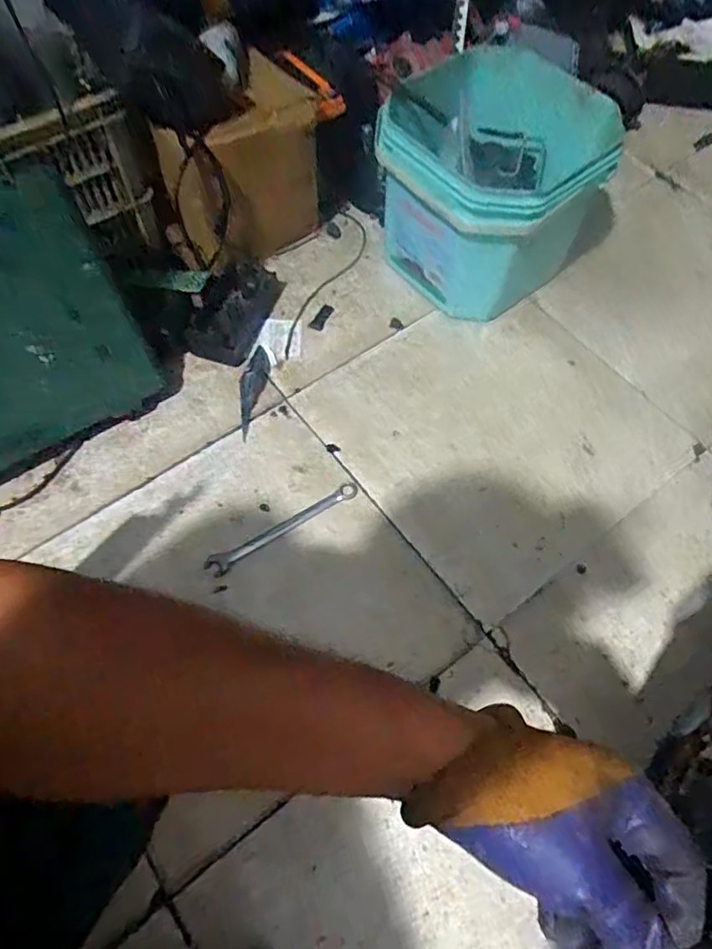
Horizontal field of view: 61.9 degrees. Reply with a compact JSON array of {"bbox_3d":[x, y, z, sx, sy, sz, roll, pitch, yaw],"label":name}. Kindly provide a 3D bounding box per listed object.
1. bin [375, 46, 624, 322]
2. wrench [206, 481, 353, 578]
[{"bbox_3d":[0.195,-0.380,0.834,0.286,0.227,0.235,-29,67,-15],"label":"bin"},{"bbox_3d":[-0.086,0.065,0.718,0.199,0.010,0.023,-29,67,-15],"label":"wrench"}]

